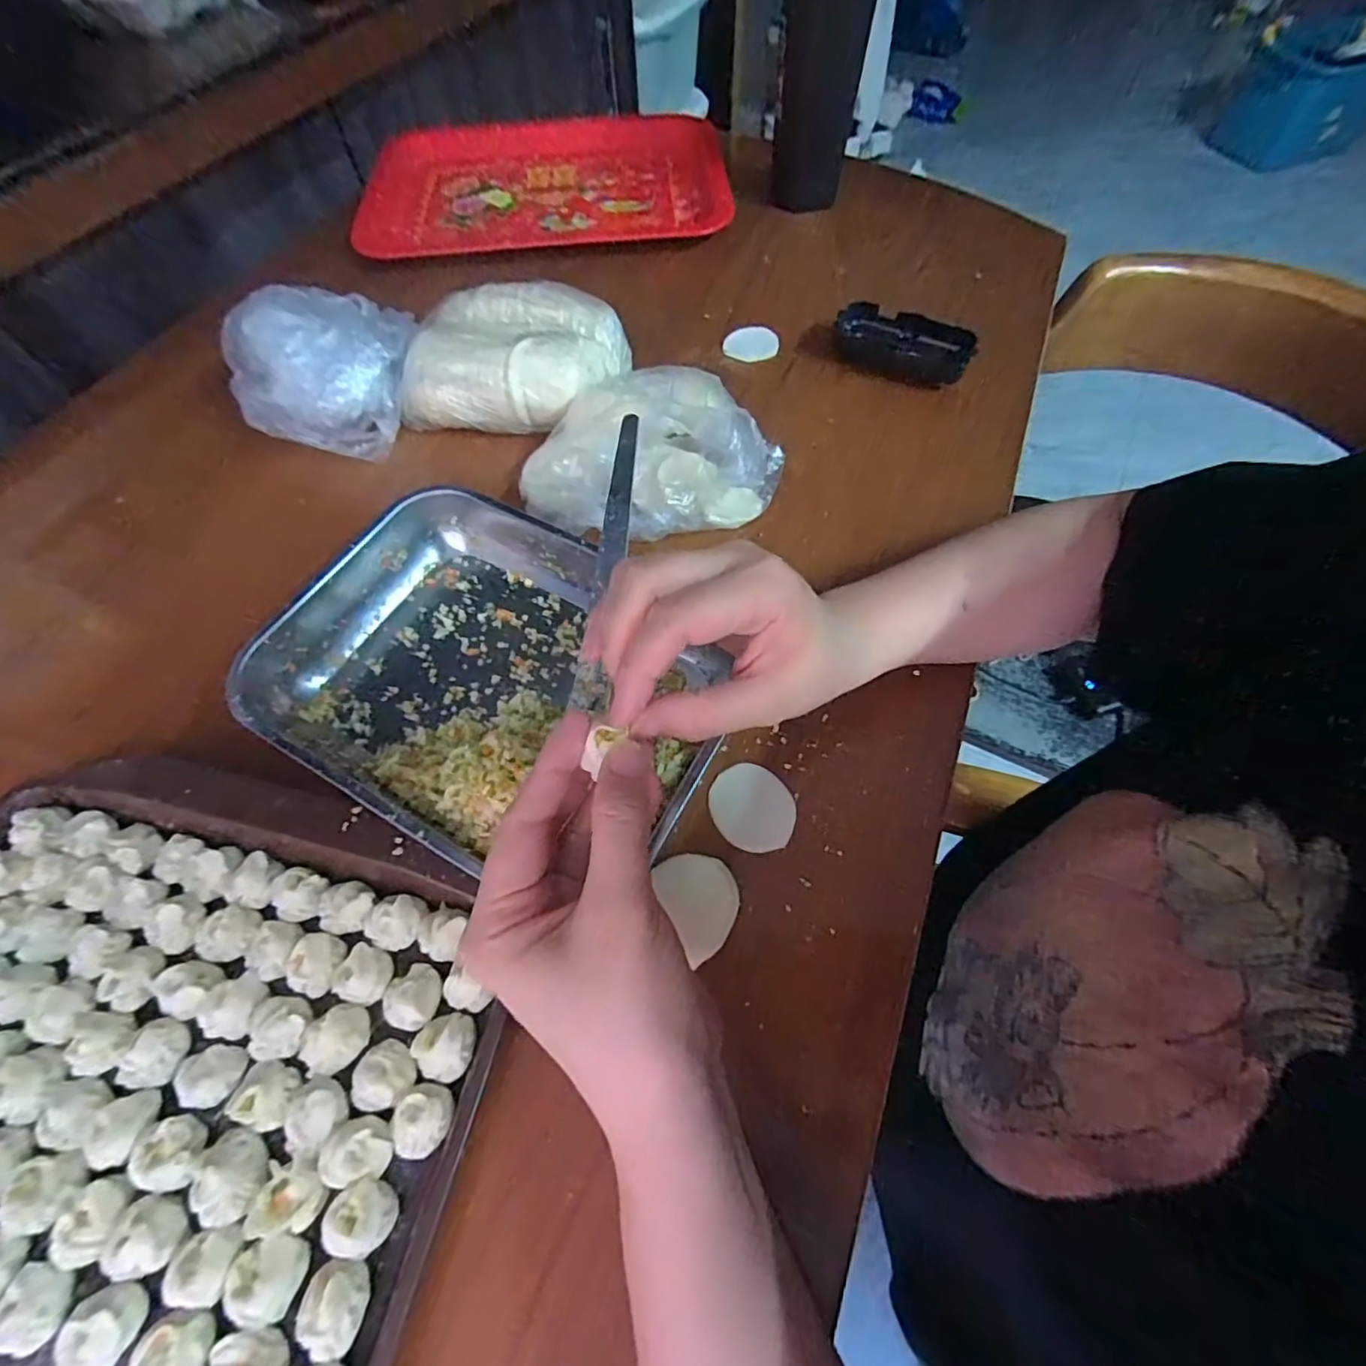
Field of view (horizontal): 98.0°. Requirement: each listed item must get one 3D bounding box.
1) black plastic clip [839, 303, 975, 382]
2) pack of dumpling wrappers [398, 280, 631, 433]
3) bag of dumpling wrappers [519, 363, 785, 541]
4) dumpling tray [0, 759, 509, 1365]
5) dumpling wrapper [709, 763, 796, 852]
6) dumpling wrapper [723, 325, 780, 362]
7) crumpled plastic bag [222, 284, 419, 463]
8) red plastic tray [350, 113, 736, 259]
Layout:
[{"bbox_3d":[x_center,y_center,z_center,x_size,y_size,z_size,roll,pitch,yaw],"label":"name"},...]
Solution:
[{"bbox_3d":[0.181,-0.283,0.489,0.111,0.022,0.045,24,64,12],"label":"black plastic clip"},{"bbox_3d":[-0.126,-0.245,0.457,0.160,0.063,0.110,9,62,5],"label":"pack of dumpling wrappers"},{"bbox_3d":[-0.020,-0.164,0.409,0.183,0.063,0.129,-6,62,-3],"label":"bag of dumpling wrappers"},{"bbox_3d":[-0.260,0.245,0.217,0.292,0.032,0.412,13,62,7],"label":"dumpling tray"},{"bbox_3d":[0.038,0.067,0.320,0.048,0.004,0.042,41,69,20],"label":"dumpling wrapper"},{"bbox_3d":[0.059,-0.292,0.507,0.045,0.005,0.045,2,61,1],"label":"dumpling wrapper"},{"bbox_3d":[-0.264,-0.238,0.443,0.127,0.076,0.116,-16,63,-8],"label":"crumpled plastic bag"},{"bbox_3d":[-0.144,-0.542,0.637,0.375,0.031,0.273,0,62,1],"label":"red plastic tray"}]

